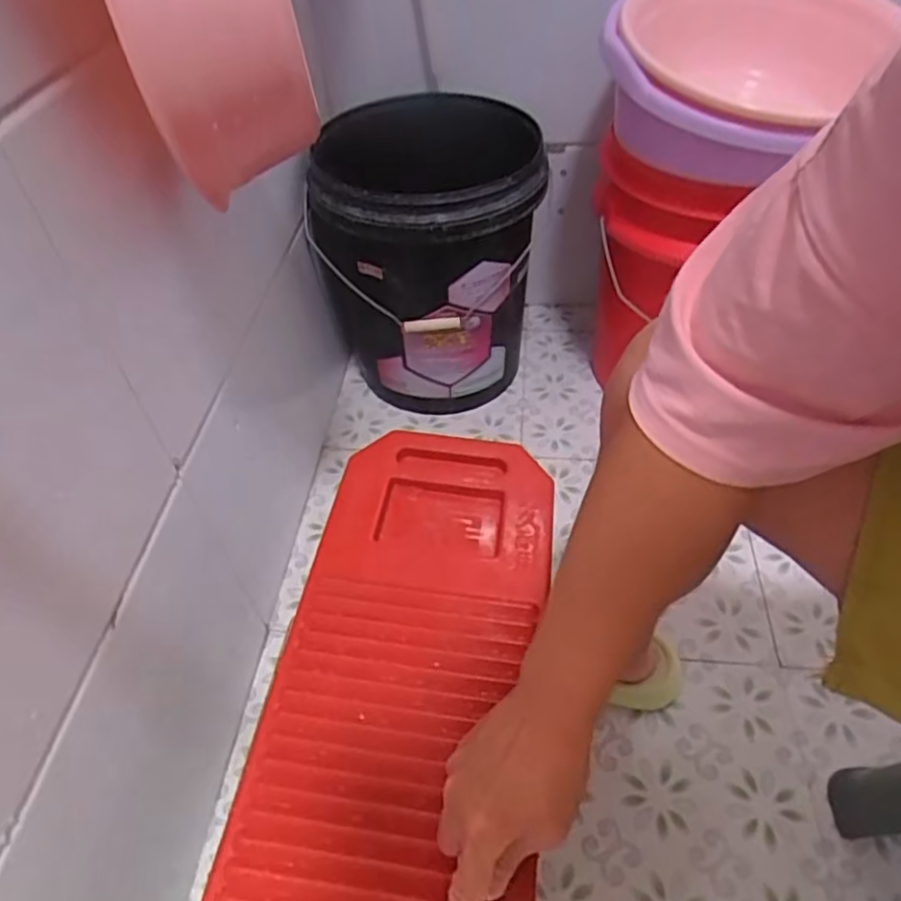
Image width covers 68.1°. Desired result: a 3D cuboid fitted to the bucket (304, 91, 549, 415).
[{"bbox_3d":[-0.039,-0.273,1.013,0.297,0.382,0.312,-1,48,1],"label":"bucket"}]

